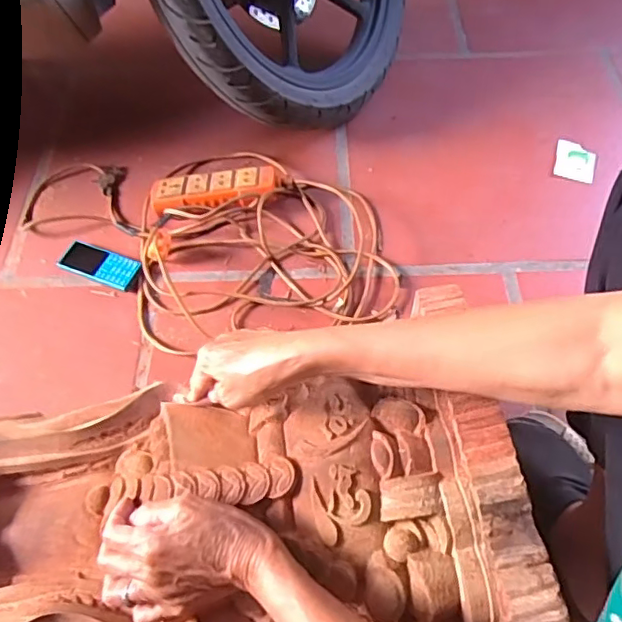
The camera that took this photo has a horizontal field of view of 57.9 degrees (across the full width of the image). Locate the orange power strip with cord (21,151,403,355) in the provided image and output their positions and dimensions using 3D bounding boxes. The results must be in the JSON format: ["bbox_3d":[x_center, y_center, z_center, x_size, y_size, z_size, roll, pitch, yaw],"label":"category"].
[{"bbox_3d":[-0.157,-0.120,0.838,0.521,0.062,0.351,-6,59,-3],"label":"orange power strip with cord"}]

